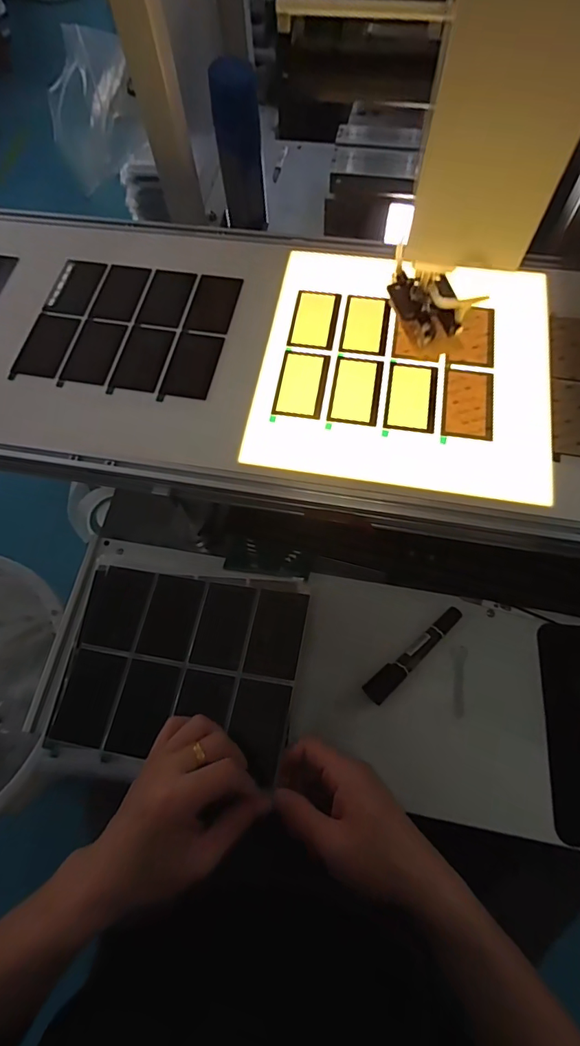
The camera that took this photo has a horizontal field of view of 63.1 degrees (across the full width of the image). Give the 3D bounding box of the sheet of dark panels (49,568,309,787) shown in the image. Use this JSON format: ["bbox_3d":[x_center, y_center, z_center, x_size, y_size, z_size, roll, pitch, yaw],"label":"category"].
[{"bbox_3d":[-0.106,0.137,0.463,0.225,0.014,0.171,6,64,12],"label":"sheet of dark panels"}]

